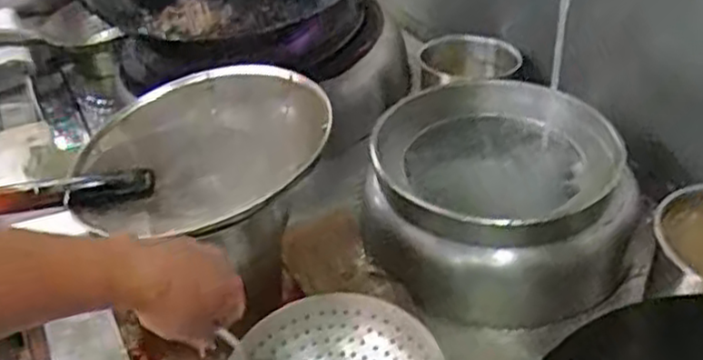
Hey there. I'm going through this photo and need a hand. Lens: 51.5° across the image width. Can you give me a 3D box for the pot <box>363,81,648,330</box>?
[{"bbox_3d":[0.180,0.022,0.970,0.295,0.184,0.326,-16,39,-20],"label":"pot"}]

